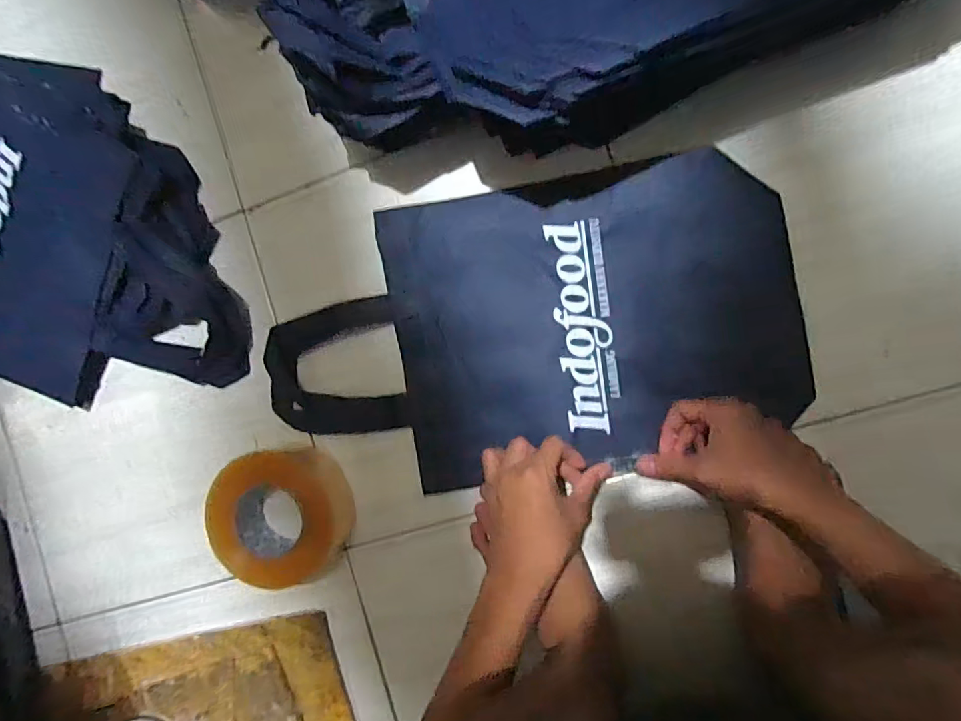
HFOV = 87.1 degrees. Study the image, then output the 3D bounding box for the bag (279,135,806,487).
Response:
[{"bbox_3d":[0.037,-0.031,0.528,0.533,0.021,0.282,-10,90,10],"label":"bag"}]

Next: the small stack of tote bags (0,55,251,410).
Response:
[{"bbox_3d":[-0.559,-0.154,0.597,0.643,0.055,0.397,20,95,9],"label":"small stack of tote bags"}]

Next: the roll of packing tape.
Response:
[{"bbox_3d":[-0.216,0.173,0.549,0.136,0.059,0.149,0,92,10],"label":"roll of packing tape"}]

